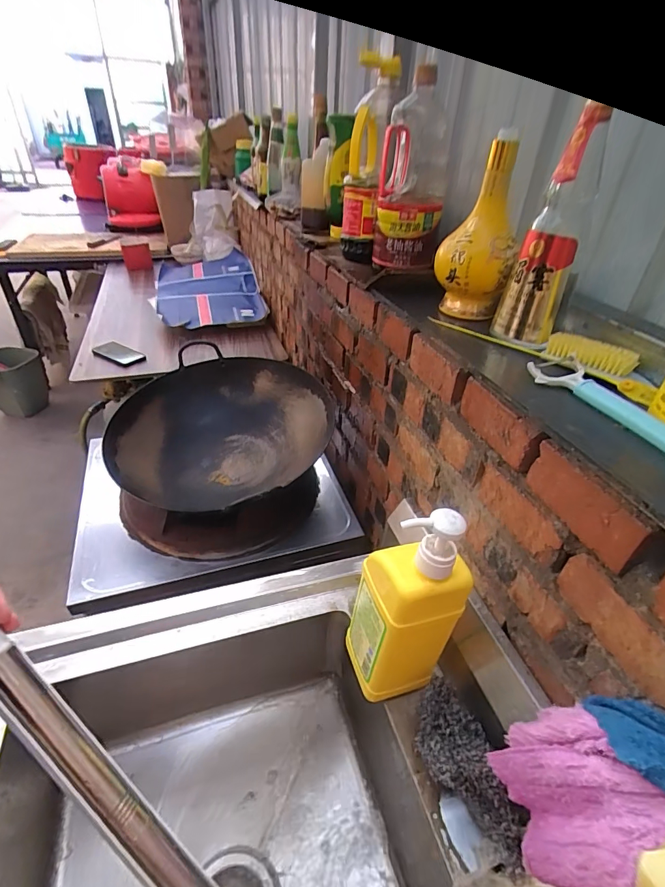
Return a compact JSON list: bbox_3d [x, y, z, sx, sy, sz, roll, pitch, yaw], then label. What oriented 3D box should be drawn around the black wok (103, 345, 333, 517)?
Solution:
[{"bbox_3d":[-0.244,-0.042,0.927,0.431,0.140,0.337,-12,40,-20],"label":"black wok"}]

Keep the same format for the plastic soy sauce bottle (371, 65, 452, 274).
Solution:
[{"bbox_3d":[0.133,-0.436,0.698,0.110,0.260,0.112,10,38,8],"label":"plastic soy sauce bottle"}]

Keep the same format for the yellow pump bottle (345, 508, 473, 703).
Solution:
[{"bbox_3d":[0.077,0.168,0.455,0.094,0.262,0.082,-7,39,-14],"label":"yellow pump bottle"}]

